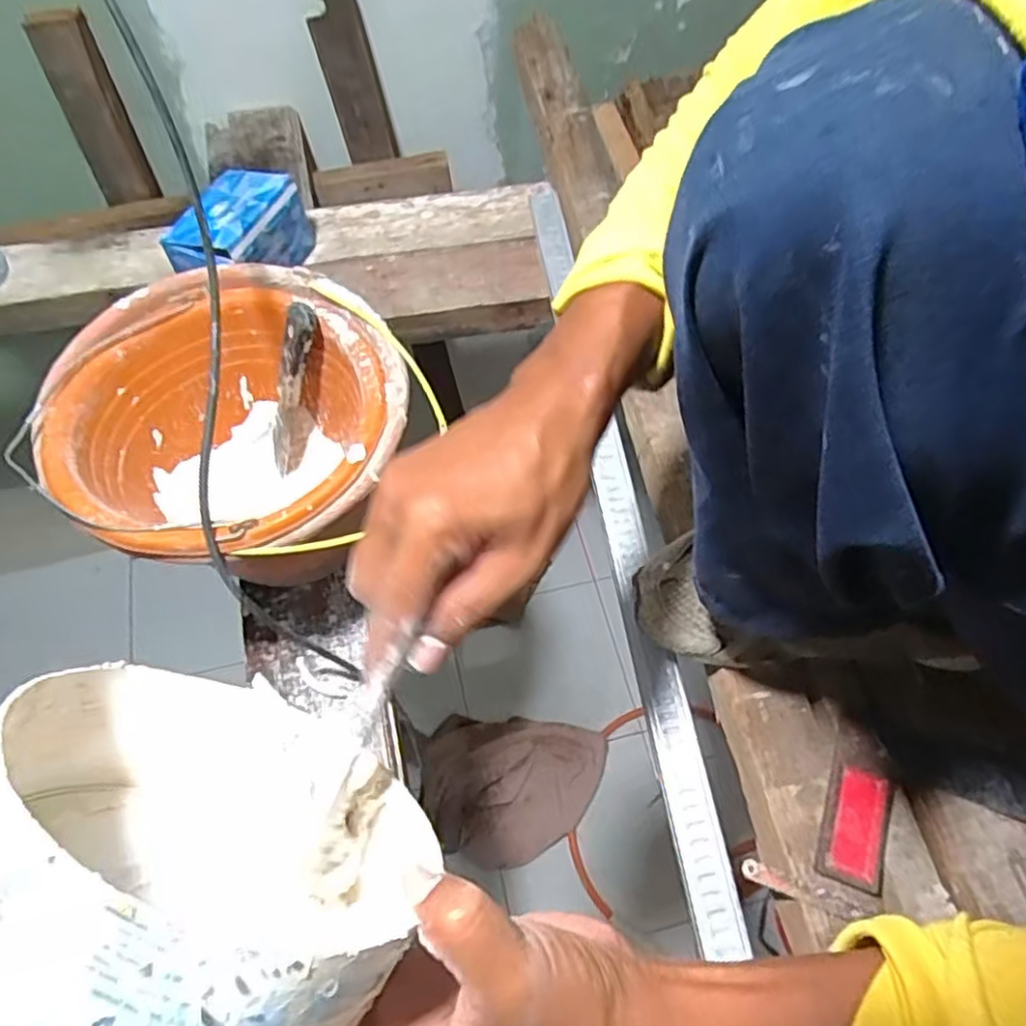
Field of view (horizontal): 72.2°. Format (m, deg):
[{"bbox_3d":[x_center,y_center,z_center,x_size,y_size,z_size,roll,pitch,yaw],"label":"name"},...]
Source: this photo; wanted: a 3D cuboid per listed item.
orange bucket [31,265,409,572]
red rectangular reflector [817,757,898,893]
[{"bbox_3d":[-0.232,-0.061,0.626,0.278,0.214,0.270,0,63,0],"label":"orange bucket"},{"bbox_3d":[0.253,0.228,0.517,0.047,0.011,0.083,19,65,9],"label":"red rectangular reflector"}]

